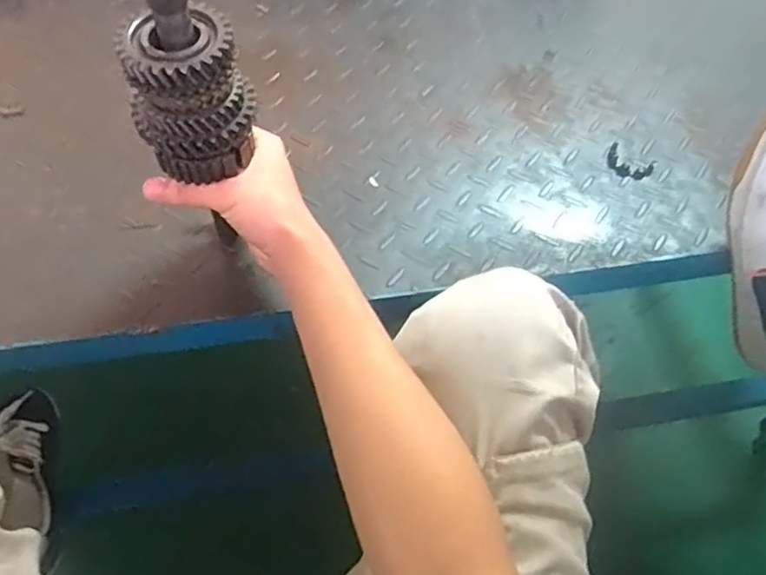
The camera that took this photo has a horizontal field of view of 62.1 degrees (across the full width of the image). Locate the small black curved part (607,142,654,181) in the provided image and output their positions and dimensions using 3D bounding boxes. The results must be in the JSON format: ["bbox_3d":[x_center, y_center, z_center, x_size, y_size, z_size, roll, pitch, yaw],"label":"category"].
[{"bbox_3d":[0.229,-0.116,0.596,0.045,0.004,0.033,36,62,20],"label":"small black curved part"}]

